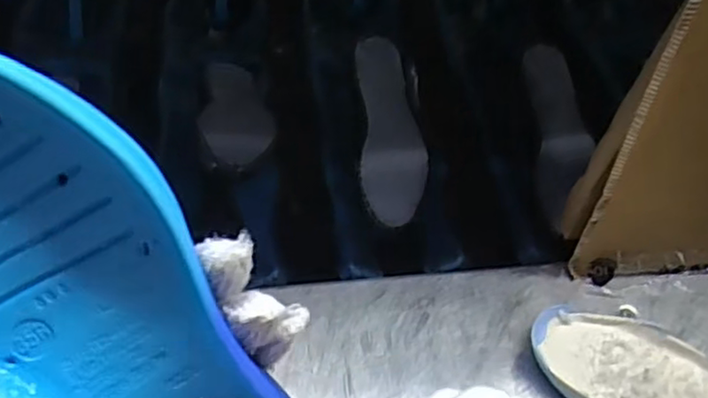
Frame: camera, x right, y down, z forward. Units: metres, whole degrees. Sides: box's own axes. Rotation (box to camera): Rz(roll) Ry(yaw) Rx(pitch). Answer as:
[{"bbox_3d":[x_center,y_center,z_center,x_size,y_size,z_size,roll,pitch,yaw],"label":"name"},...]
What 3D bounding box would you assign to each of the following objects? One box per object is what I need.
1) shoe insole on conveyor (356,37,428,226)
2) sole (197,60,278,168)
[{"bbox_3d":[0.040,-0.082,0.751,0.069,0.014,0.217,-4,77,-9],"label":"shoe insole on conveyor"},{"bbox_3d":[-0.127,-0.102,0.720,0.071,0.024,0.216,-5,34,-10],"label":"sole"}]

